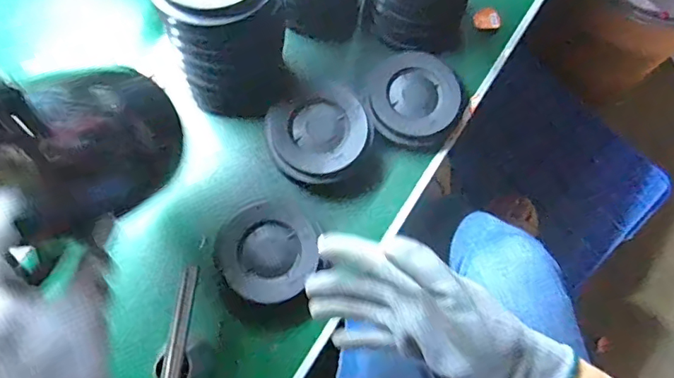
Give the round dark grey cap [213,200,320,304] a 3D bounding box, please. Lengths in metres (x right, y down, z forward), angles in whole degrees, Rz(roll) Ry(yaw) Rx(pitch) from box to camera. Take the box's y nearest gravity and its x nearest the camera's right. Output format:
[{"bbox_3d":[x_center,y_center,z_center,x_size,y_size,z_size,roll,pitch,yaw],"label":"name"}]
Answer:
[{"bbox_3d":[-0.080,0.066,0.560,0.115,0.028,0.106,0,76,-1],"label":"round dark grey cap"}]

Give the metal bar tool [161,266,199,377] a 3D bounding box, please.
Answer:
[{"bbox_3d":[-0.159,0.176,0.485,0.018,0.007,0.197,17,68,-31],"label":"metal bar tool"}]

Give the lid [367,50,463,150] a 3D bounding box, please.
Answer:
[{"bbox_3d":[0.094,-0.108,0.609,0.109,0.025,0.118,0,76,-1],"label":"lid"}]

